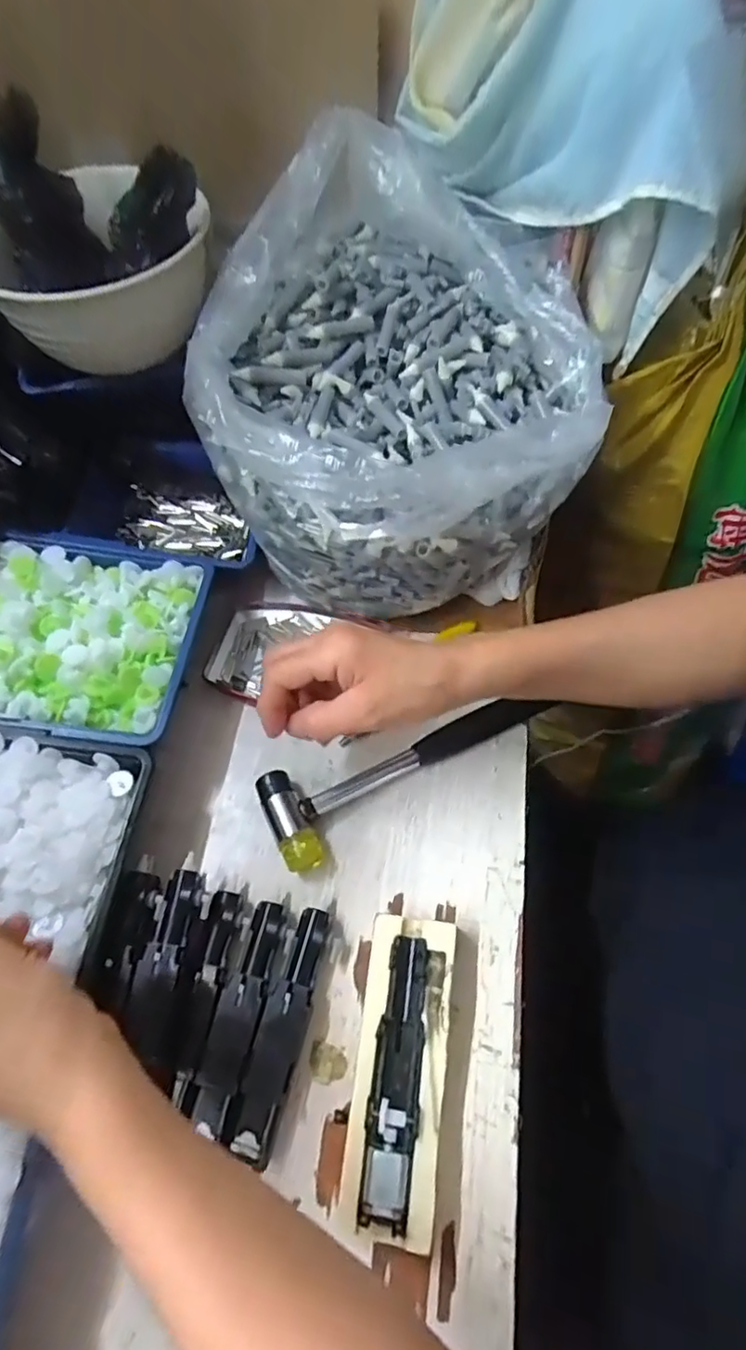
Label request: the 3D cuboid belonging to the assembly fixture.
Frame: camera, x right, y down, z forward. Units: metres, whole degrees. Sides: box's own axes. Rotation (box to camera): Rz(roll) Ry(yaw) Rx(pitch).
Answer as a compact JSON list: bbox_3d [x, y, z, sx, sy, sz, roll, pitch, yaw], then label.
[{"bbox_3d":[0.015,0.198,0.312,0.044,0.030,0.136,5,61,7],"label":"assembly fixture"}]

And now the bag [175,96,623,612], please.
[{"bbox_3d":[0.015,-0.193,0.408,0.233,0.173,0.261,-3,60,3],"label":"bag"}]

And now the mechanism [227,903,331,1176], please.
[{"bbox_3d":[-0.048,0.188,0.329,0.023,0.019,0.117,11,62,11],"label":"mechanism"}]

